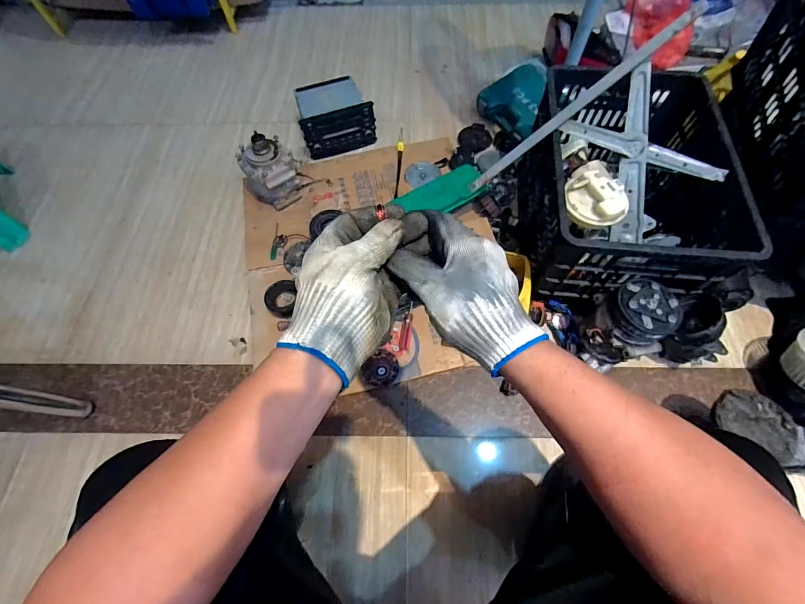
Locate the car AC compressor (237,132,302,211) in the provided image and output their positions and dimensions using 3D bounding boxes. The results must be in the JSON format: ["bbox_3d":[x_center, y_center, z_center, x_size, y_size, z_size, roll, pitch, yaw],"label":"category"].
[{"bbox_3d":[-0.352,-0.357,0.999,0.153,0.174,0.139,-31,66,-12],"label":"car AC compressor"}]

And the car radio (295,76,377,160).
[{"bbox_3d":[-0.201,-0.558,1.122,0.206,0.130,0.193,-15,63,-4],"label":"car radio"}]

